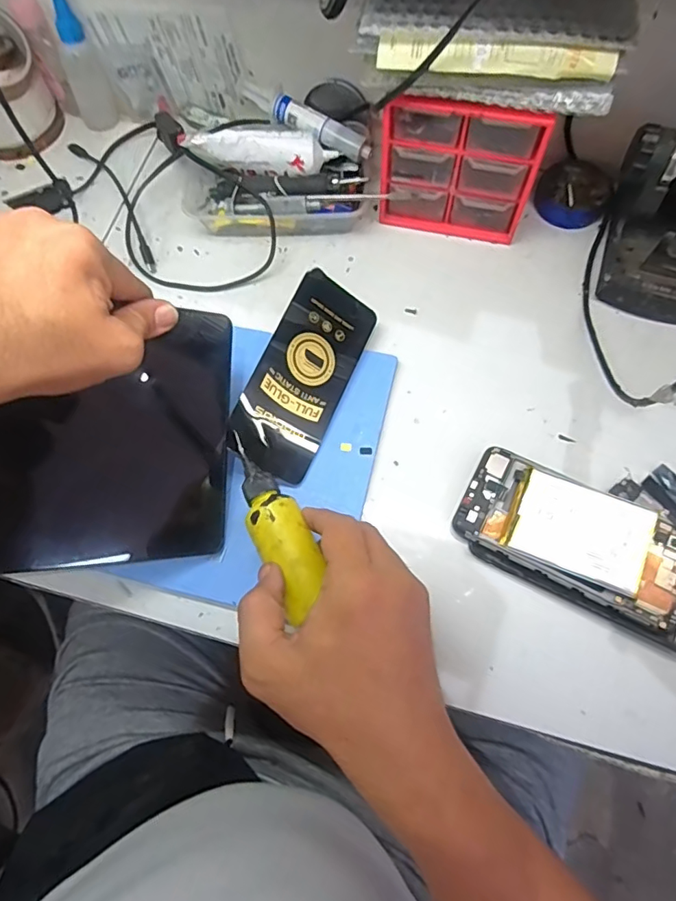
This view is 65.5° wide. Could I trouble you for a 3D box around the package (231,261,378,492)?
[{"bbox_3d":[-0.025,-0.058,0.402,0.071,0.004,0.155,31,75,-24],"label":"package"}]

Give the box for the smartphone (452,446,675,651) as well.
[{"bbox_3d":[0.174,0.067,0.368,0.176,0.020,0.079,24,72,11],"label":"smartphone"}]

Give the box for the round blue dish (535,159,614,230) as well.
[{"bbox_3d":[0.219,-0.237,0.482,0.059,0.026,0.062,-1,69,2],"label":"round blue dish"}]

